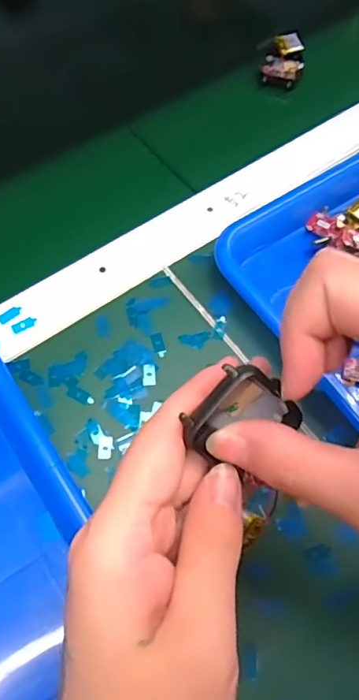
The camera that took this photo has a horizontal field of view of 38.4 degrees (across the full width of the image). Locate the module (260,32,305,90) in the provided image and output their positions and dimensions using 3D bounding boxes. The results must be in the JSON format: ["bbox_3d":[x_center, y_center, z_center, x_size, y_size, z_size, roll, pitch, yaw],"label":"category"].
[{"bbox_3d":[0.097,-0.268,0.478,0.035,0.019,0.055,16,65,4],"label":"module"}]

